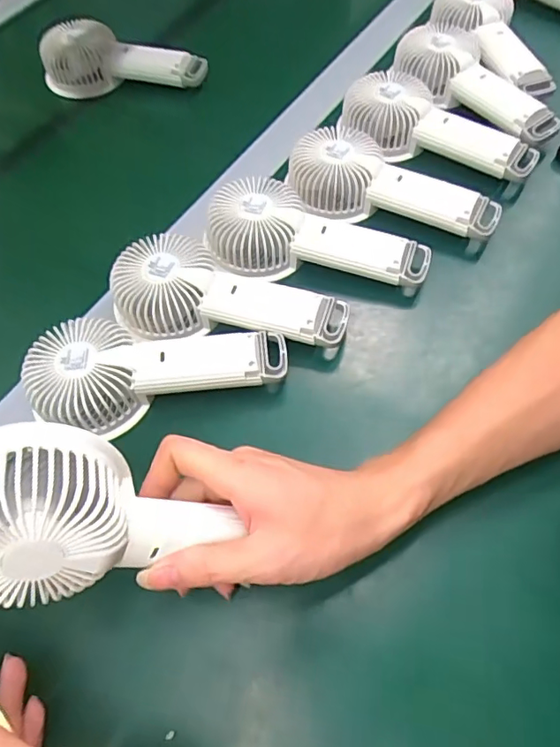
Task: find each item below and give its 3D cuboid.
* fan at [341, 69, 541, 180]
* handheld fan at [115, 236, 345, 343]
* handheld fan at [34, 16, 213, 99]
[{"bbox_3d":[0.142,-0.224,0.478,0.177,0.039,0.081,18,63,12],"label":"fan"},{"bbox_3d":[-0.037,-0.060,0.395,0.169,0.036,0.070,4,61,5],"label":"handheld fan"},{"bbox_3d":[-0.158,-0.325,0.559,0.174,0.044,0.074,10,62,8],"label":"handheld fan"}]

